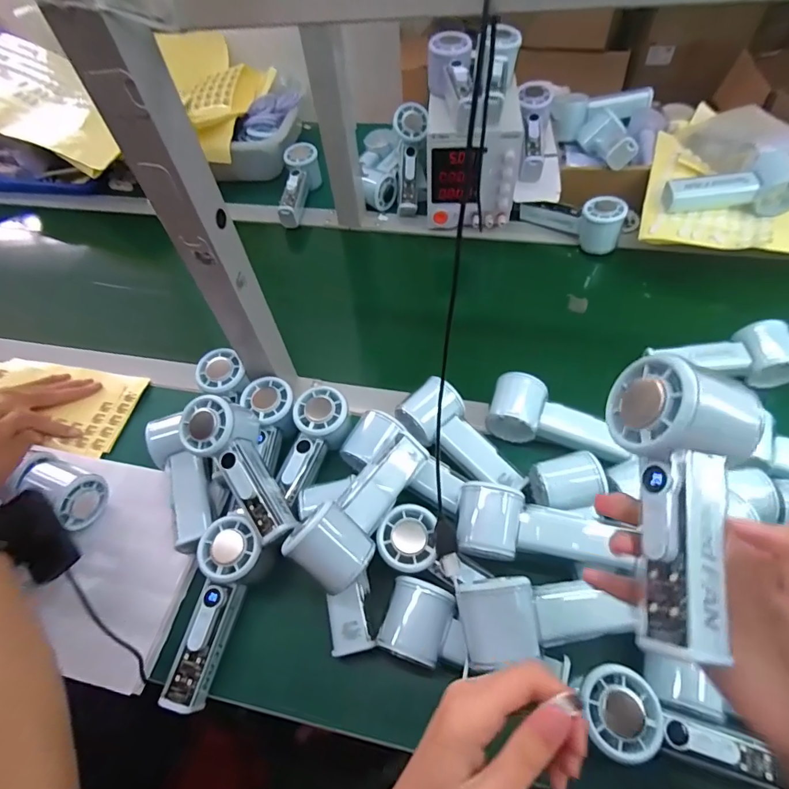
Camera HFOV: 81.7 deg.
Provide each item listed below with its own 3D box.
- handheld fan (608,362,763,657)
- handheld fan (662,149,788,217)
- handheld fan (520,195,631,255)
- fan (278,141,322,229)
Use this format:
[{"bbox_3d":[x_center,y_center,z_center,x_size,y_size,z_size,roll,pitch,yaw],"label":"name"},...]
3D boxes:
[{"bbox_3d":[0.155,0.054,0.236,0.064,0.049,0.148,4,76,8],"label":"handheld fan"},{"bbox_3d":[0.437,-0.274,0.597,0.157,0.047,0.075,1,56,6],"label":"handheld fan"},{"bbox_3d":[0.256,-0.258,0.666,0.150,0.060,0.053,23,61,20],"label":"handheld fan"},{"bbox_3d":[-0.165,-0.349,0.773,0.053,0.056,0.159,6,70,10],"label":"fan"}]

